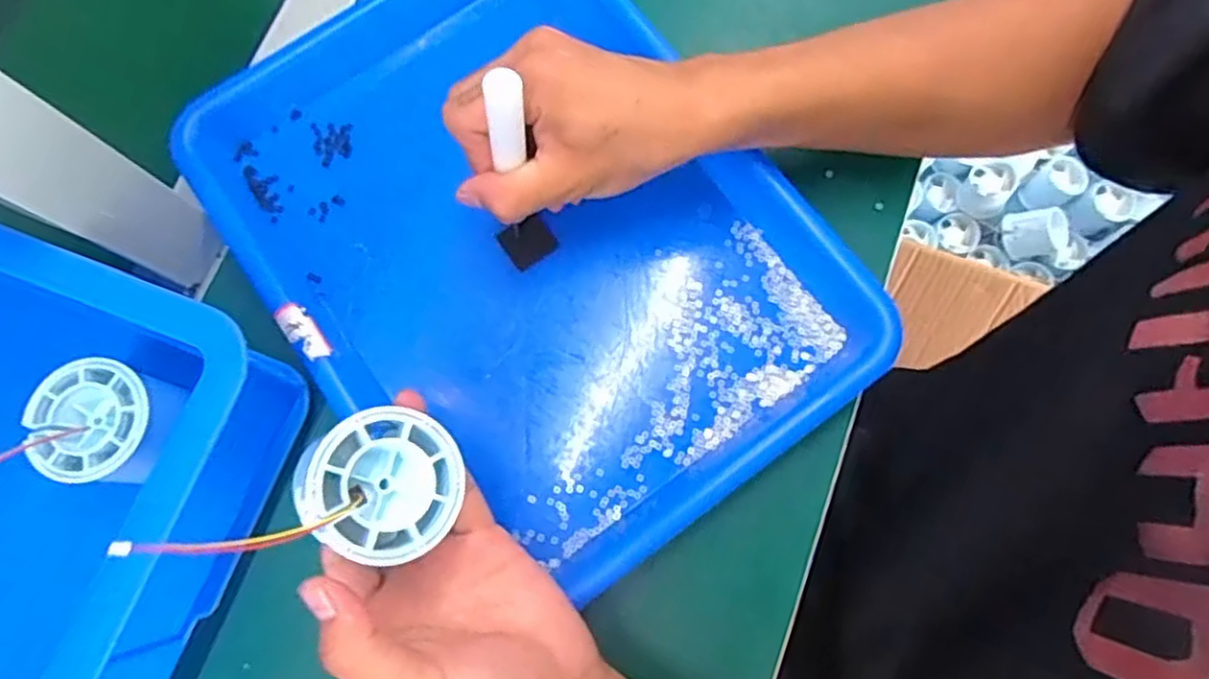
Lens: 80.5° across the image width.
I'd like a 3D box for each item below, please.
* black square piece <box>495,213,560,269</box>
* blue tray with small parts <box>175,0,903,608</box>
[{"bbox_3d":[-0.041,-0.053,0.387,0.027,0.004,0.024,-35,98,-11],"label":"black square piece"},{"bbox_3d":[-0.045,-0.059,0.381,0.247,0.032,0.346,-37,78,-7],"label":"blue tray with small parts"}]

